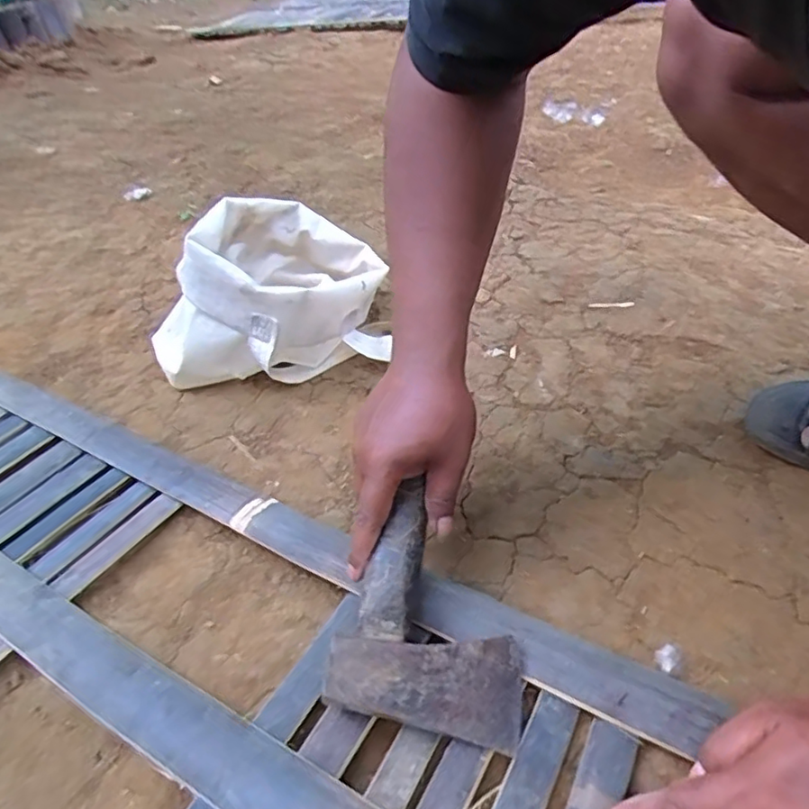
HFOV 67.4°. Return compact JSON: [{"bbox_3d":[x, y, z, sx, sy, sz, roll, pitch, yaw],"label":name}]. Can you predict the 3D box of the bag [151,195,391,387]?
[{"bbox_3d":[-0.135,-0.131,0.679,0.217,0.168,0.224,9,43,19],"label":"bag"}]

